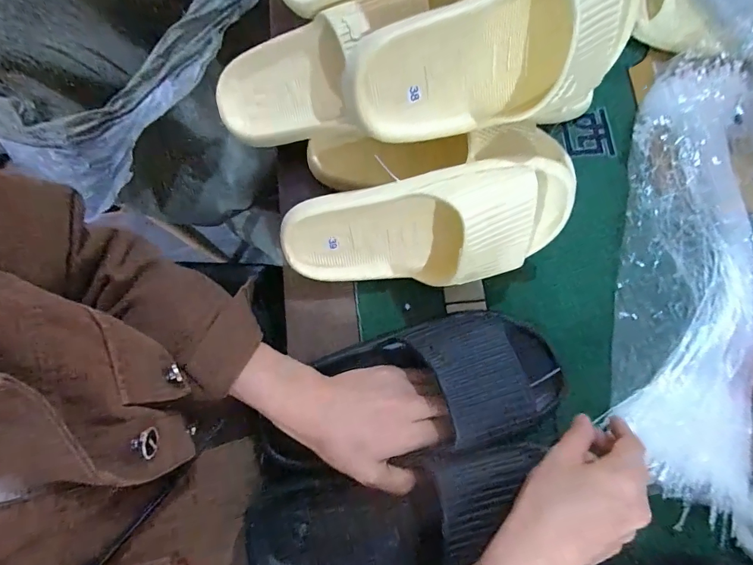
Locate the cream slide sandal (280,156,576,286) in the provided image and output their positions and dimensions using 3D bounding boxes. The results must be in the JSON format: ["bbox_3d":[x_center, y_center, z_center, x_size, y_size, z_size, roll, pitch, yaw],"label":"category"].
[{"bbox_3d":[0.050,-0.042,0.347,0.261,0.100,0.066,-12,34,5],"label":"cream slide sandal"}]

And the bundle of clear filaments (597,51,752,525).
[{"bbox_3d":[0.303,-0.011,0.379,0.134,0.046,0.396,8,81,1],"label":"bundle of clear filaments"}]

